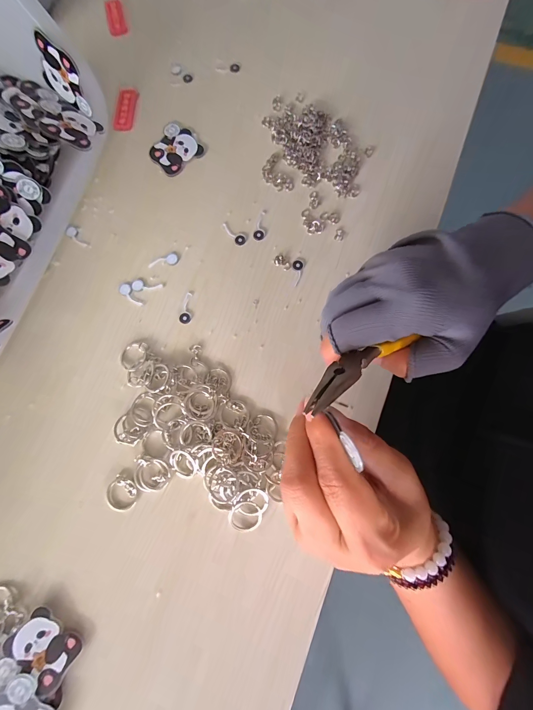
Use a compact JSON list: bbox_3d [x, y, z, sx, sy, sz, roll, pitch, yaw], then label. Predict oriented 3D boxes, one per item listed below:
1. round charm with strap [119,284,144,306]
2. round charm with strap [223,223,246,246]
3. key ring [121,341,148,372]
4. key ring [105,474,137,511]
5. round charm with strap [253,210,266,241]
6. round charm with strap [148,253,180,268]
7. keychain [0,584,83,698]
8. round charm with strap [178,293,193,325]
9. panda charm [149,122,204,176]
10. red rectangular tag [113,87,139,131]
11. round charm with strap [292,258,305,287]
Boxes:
[{"bbox_3d":[-0.121,-0.053,0.268,0.010,0.004,0.027,-44,81,-6],"label":"round charm with strap"},{"bbox_3d":[-0.030,-0.113,0.276,0.010,0.004,0.028,-39,81,-6],"label":"round charm with strap"},{"bbox_3d":[-0.114,0.001,0.257,0.021,0.004,0.025,4,79,2],"label":"key ring"},{"bbox_3d":[-0.114,0.111,0.236,0.024,0.004,0.024,28,81,6],"label":"key ring"},{"bbox_3d":[-0.006,-0.120,0.276,0.010,0.004,0.030,5,79,2],"label":"round charm with strap"},{"bbox_3d":[-0.094,-0.087,0.273,0.027,0.004,0.011,-12,79,-1],"label":"round charm with strap"},{"bbox_3d":[-0.173,0.200,0.216,0.080,0.008,0.036,38,82,8],"label":"keychain"},{"bbox_3d":[-0.071,-0.042,0.264,0.011,0.004,0.029,8,80,3],"label":"round charm with strap"},{"bbox_3d":[-0.092,-0.204,0.294,0.046,0.004,0.048,-39,81,-6],"label":"panda charm"},{"bbox_3d":[-0.144,-0.252,0.305,0.021,0.004,0.050,6,79,2],"label":"red rectangular tag"},{"bbox_3d":[0.027,-0.075,0.266,0.011,0.004,0.026,18,80,5],"label":"round charm with strap"}]

